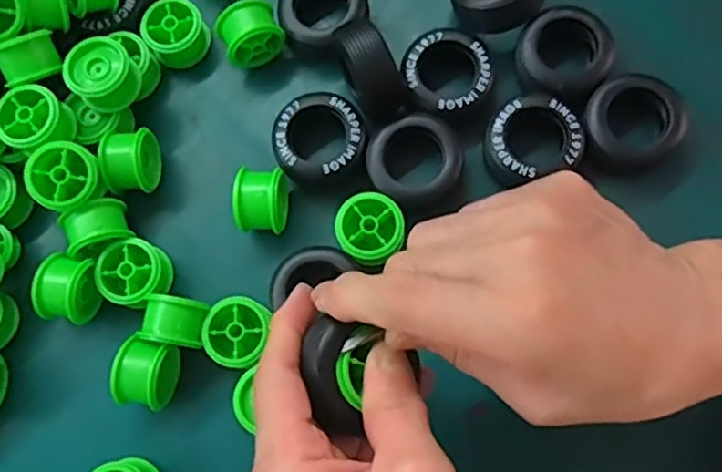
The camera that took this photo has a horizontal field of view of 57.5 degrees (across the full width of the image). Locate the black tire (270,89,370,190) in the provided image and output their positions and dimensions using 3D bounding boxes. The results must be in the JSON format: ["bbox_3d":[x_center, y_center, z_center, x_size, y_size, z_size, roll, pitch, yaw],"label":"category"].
[{"bbox_3d":[-0.021,-0.050,0.353,0.048,0.024,0.048,23,80,9],"label":"black tire"}]

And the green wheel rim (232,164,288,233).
[{"bbox_3d":[-0.051,-0.017,0.343,0.025,0.031,0.032,-2,78,4],"label":"green wheel rim"}]

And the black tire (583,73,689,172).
[{"bbox_3d":[0.142,-0.059,0.346,0.051,0.023,0.047,-1,78,4],"label":"black tire"}]

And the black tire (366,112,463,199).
[{"bbox_3d":[0.028,-0.039,0.348,0.049,0.026,0.042,-8,77,3],"label":"black tire"}]

